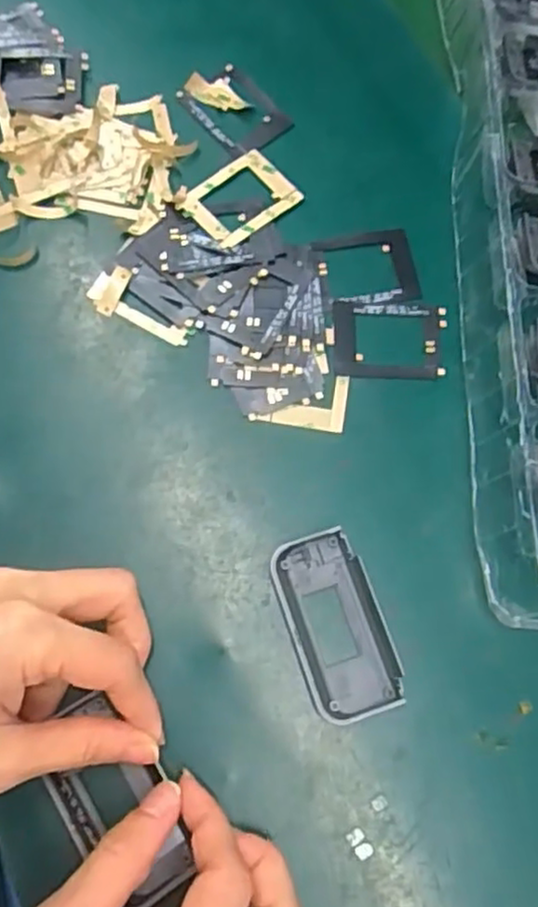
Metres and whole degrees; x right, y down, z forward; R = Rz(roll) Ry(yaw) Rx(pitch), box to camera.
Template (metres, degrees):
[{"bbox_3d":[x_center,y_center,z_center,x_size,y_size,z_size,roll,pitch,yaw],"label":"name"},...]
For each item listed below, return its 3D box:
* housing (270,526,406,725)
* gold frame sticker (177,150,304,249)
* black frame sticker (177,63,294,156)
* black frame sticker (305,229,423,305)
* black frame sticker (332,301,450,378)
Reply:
[{"bbox_3d":[0.028,0.072,0.292,0.038,0.008,0.076,-18,74,-7],"label":"housing"},{"bbox_3d":[-0.015,-0.129,0.353,0.053,0.004,0.038,-36,77,-12],"label":"gold frame sticker"},{"bbox_3d":[-0.017,-0.184,0.373,0.035,0.005,0.055,-43,79,-13],"label":"black frame sticker"},{"bbox_3d":[0.047,-0.093,0.347,0.051,0.004,0.039,-7,73,-4],"label":"black frame sticker"},{"bbox_3d":[0.059,-0.055,0.335,0.054,0.004,0.040,2,73,-1],"label":"black frame sticker"}]

